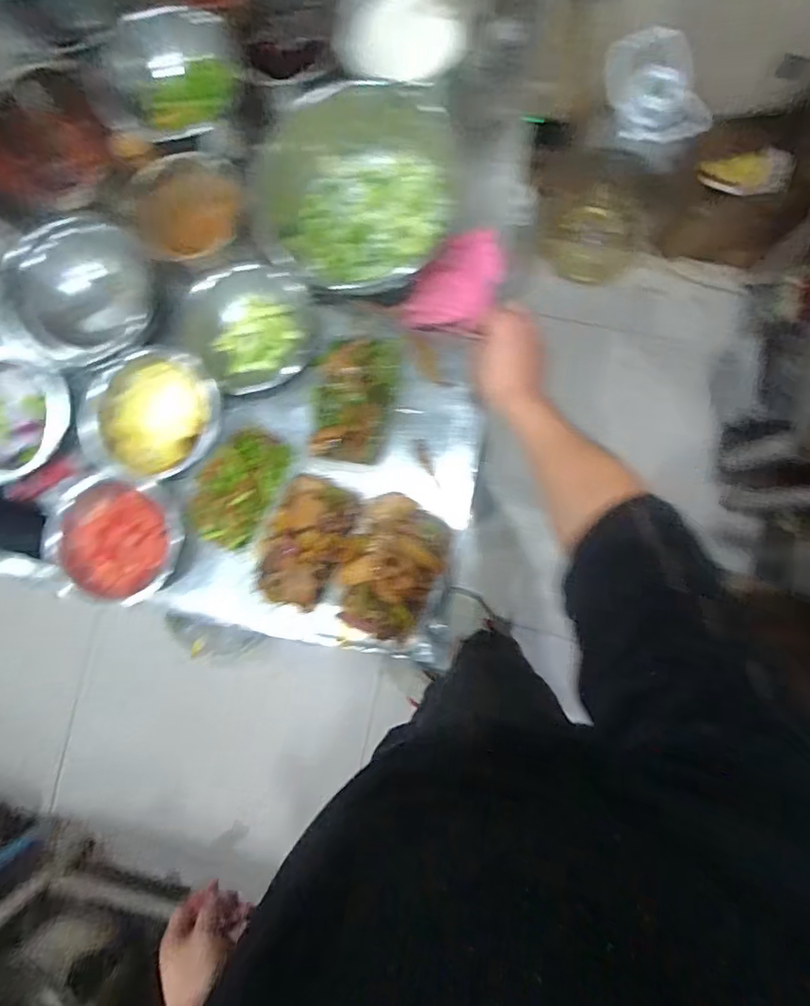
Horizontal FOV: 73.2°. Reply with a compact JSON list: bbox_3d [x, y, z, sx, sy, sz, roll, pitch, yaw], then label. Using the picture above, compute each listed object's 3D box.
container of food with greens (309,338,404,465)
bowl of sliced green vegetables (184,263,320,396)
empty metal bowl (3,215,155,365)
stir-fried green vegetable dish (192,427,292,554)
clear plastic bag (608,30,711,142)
[{"bbox_3d":[-0.059,-0.118,0.631,0.094,0.060,0.140,12,89,6],"label":"container of food with greens"},{"bbox_3d":[-0.180,-0.207,0.654,0.153,0.078,0.127,-17,90,4],"label":"bowl of sliced green vegetables"},{"bbox_3d":[-0.387,-0.252,0.659,0.163,0.053,0.163,0,87,5],"label":"empty metal bowl"},{"bbox_3d":[-0.196,-0.017,0.630,0.090,0.030,0.147,29,90,6],"label":"stir-fried green vegetable dish"},{"bbox_3d":[0.434,-0.718,0.957,0.126,0.080,0.193,-19,103,30],"label":"clear plastic bag"}]

